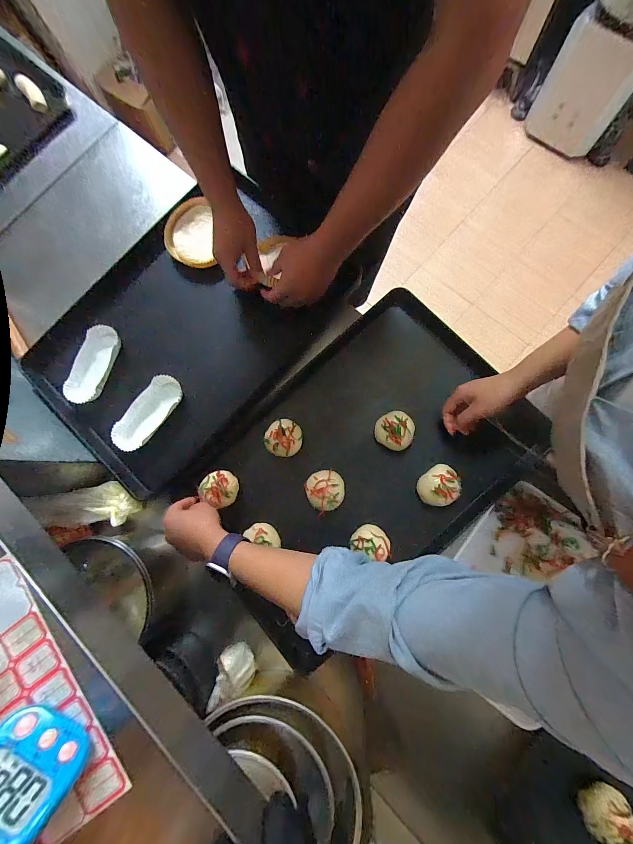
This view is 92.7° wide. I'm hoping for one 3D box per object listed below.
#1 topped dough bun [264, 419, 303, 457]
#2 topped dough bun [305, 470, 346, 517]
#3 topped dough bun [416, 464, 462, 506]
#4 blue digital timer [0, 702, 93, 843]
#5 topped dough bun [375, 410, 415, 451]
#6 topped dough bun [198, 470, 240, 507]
[{"bbox_3d":[-0.062,0.028,0.550,0.069,0.027,0.065,-1,80,5],"label":"topped dough bun"},{"bbox_3d":[0.016,0.118,0.529,0.068,0.021,0.069,-1,80,5],"label":"topped dough bun"},{"bbox_3d":[0.213,0.111,0.520,0.074,0.043,0.062,-42,81,-4],"label":"topped dough bun"},{"bbox_3d":[-0.202,0.240,0.206,0.067,0.062,0.014,26,118,1],"label":"blue digital timer"},{"bbox_3d":[0.139,0.014,0.529,0.065,0.026,0.064,-1,80,5],"label":"topped dough bun"},{"bbox_3d":[-0.176,0.119,0.547,0.065,0.022,0.059,29,81,7],"label":"topped dough bun"}]

